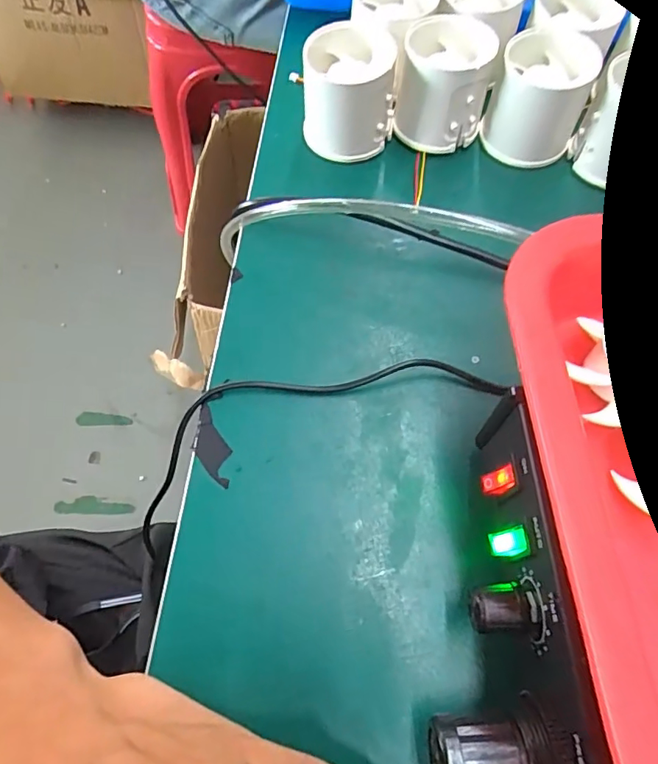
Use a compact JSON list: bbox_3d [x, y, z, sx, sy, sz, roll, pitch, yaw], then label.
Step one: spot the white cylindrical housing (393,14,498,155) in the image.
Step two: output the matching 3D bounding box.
[{"bbox_3d":[0.069,-0.176,0.316,0.052,0.053,0.052,-1,64,2],"label":"white cylindrical housing"}]

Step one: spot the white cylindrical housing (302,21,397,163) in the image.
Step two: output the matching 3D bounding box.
[{"bbox_3d":[0.011,-0.173,0.316,0.052,0.053,0.053,0,64,0],"label":"white cylindrical housing"}]

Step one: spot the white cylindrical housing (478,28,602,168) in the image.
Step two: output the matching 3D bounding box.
[{"bbox_3d":[0.124,-0.168,0.312,0.053,0.051,0.052,20,66,11],"label":"white cylindrical housing"}]

